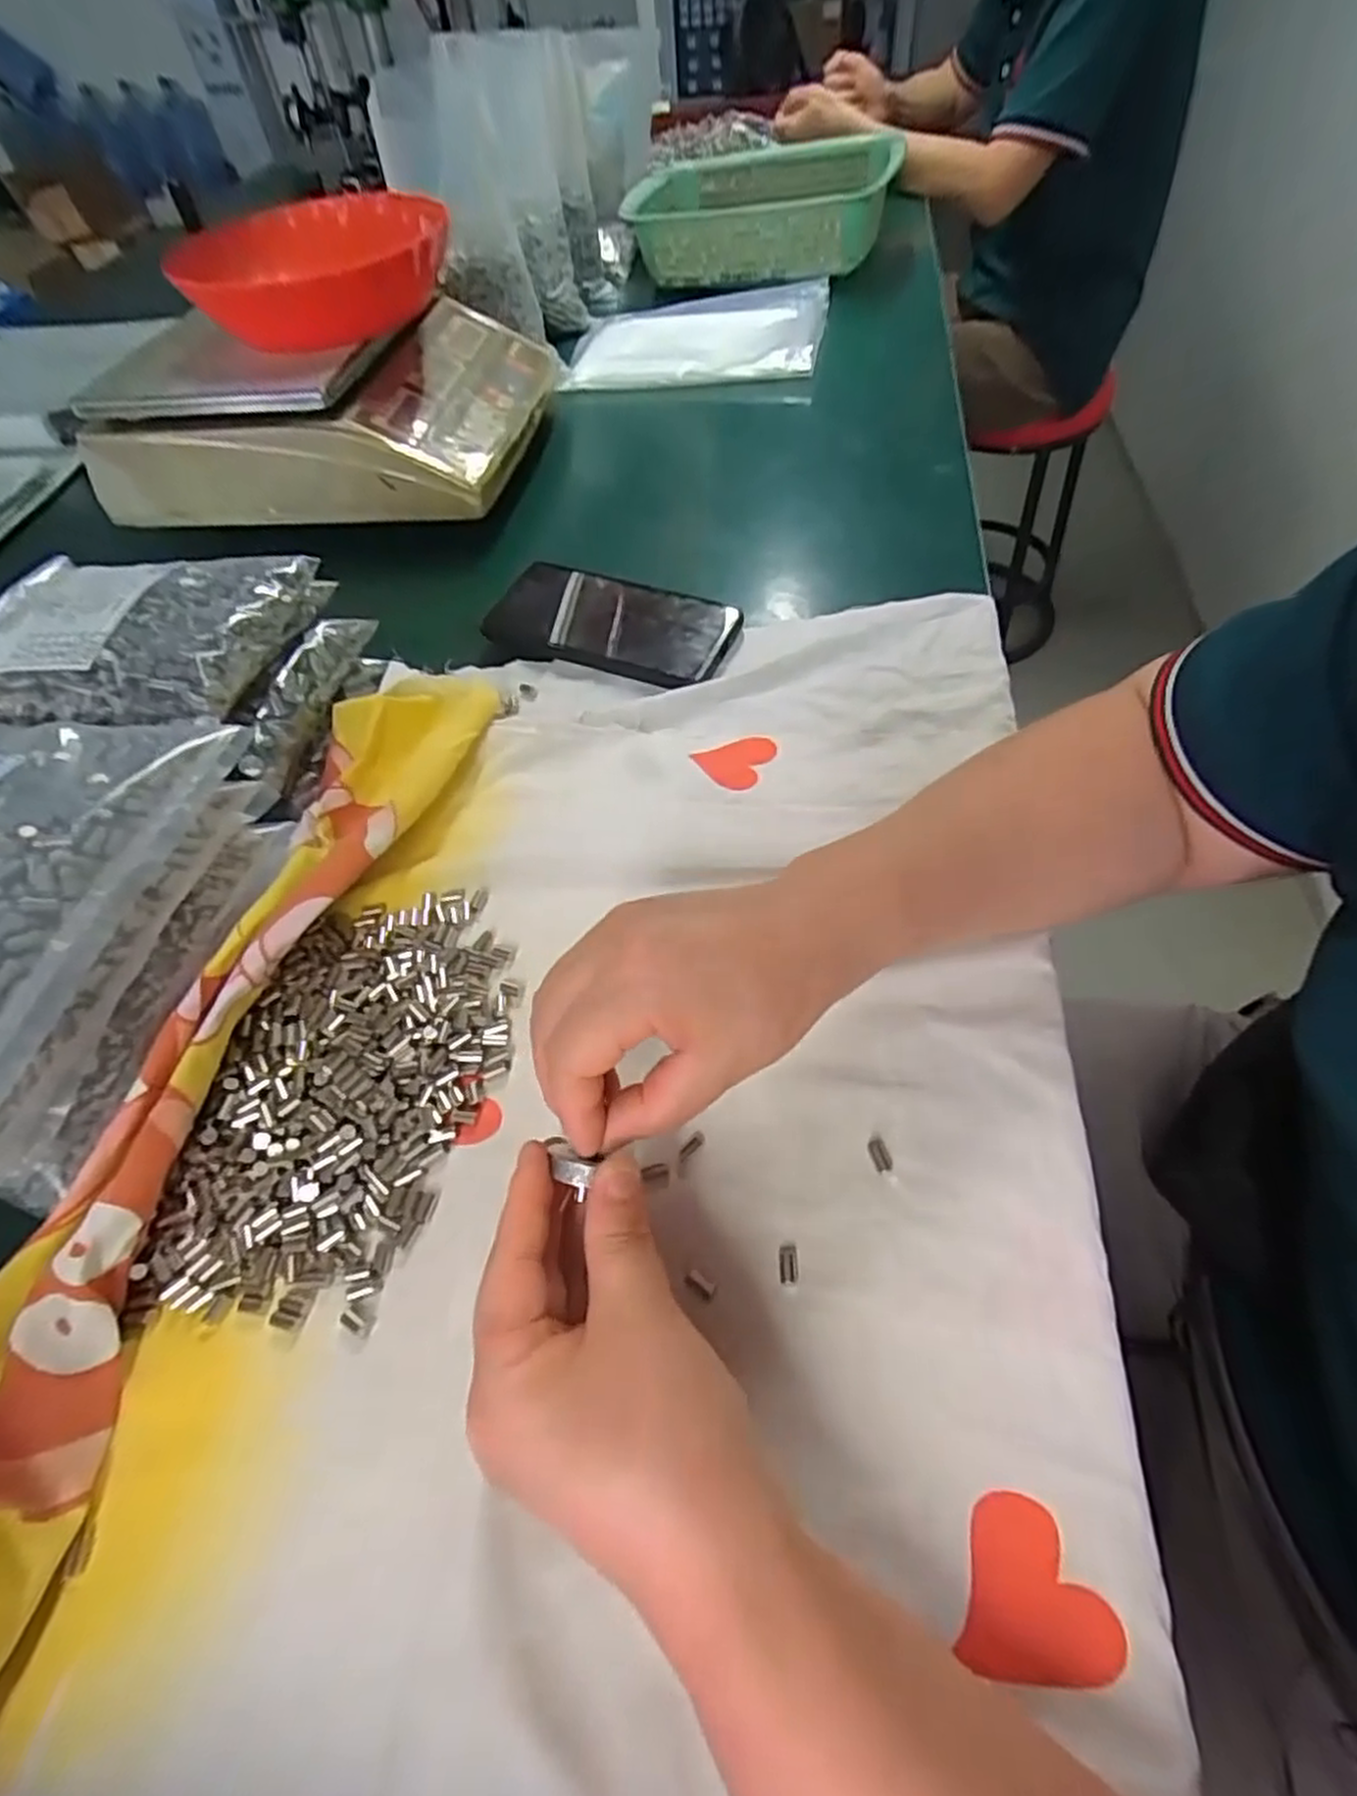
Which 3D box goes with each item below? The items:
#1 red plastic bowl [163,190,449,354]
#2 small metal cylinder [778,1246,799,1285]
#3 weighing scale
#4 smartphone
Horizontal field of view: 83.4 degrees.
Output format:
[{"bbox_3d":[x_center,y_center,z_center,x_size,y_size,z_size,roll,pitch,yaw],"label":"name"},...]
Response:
[{"bbox_3d":[-0.272,-0.491,0.599,0.177,0.056,0.172,-4,55,2],"label":"red plastic bowl"},{"bbox_3d":[0.039,0.130,0.272,0.007,0.004,0.013,0,54,5],"label":"small metal cylinder"},{"bbox_3d":[-0.301,-0.434,0.670,0.337,0.114,0.281,2,54,7],"label":"weighing scale"},{"bbox_3d":[-0.043,-0.180,0.498,0.158,0.016,0.077,19,58,18],"label":"smartphone"}]

